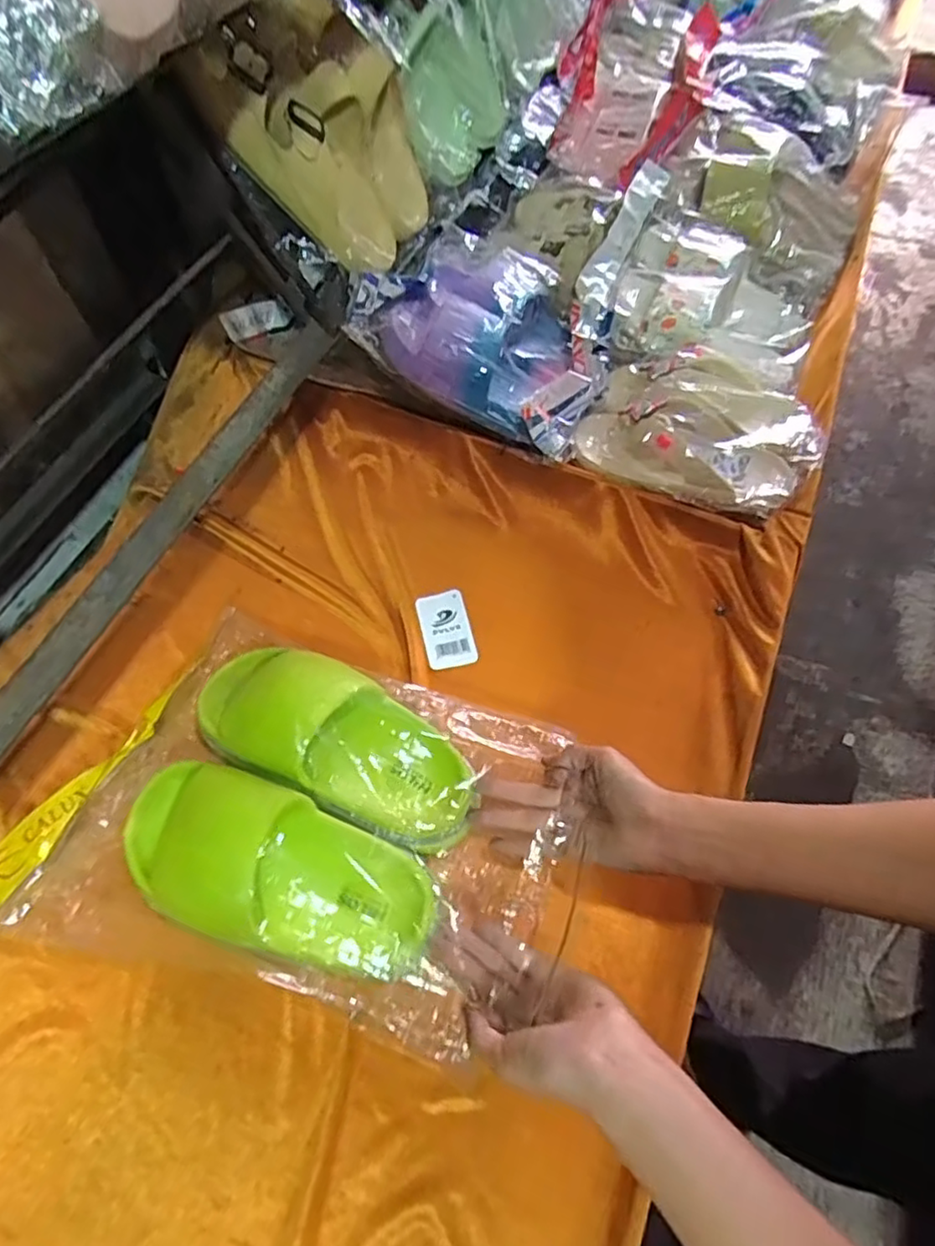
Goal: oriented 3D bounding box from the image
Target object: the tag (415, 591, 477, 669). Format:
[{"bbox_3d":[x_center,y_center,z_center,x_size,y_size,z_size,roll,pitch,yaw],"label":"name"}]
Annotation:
[{"bbox_3d":[-0.020,0.005,0.599,0.045,0.004,0.077,-14,64,-2],"label":"tag"}]

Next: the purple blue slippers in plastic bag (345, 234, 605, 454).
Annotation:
[{"bbox_3d":[0.032,-0.309,0.668,0.248,0.052,0.231,32,60,-4],"label":"purple blue slippers in plastic bag"}]

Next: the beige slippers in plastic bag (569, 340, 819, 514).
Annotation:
[{"bbox_3d":[0.241,-0.206,0.652,0.219,0.046,0.185,21,61,11],"label":"beige slippers in plastic bag"}]

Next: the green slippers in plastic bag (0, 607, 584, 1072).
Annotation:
[{"bbox_3d":[-0.102,0.146,0.463,0.352,0.081,0.255,20,61,10],"label":"green slippers in plastic bag"}]

